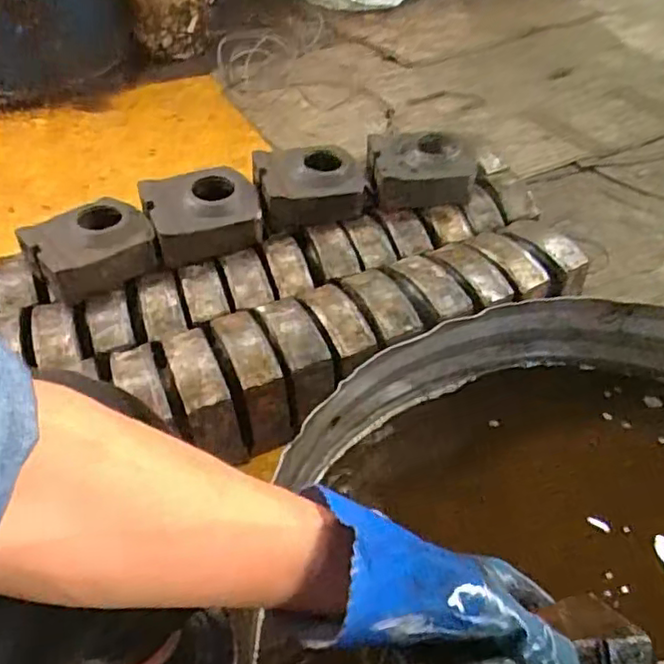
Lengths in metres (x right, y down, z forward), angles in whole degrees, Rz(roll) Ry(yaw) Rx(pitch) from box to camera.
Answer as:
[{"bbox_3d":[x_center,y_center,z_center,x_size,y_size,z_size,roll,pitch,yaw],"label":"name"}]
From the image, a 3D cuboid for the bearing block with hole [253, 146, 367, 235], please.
[{"bbox_3d":[-0.039,-0.267,1.152,0.191,0.098,0.130,-9,45,-6],"label":"bearing block with hole"}]

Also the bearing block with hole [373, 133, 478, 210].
[{"bbox_3d":[0.168,-0.298,1.169,0.190,0.076,0.131,-2,44,1],"label":"bearing block with hole"}]

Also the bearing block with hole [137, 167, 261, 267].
[{"bbox_3d":[-0.229,-0.210,1.117,0.190,0.085,0.163,-13,45,-11],"label":"bearing block with hole"}]

